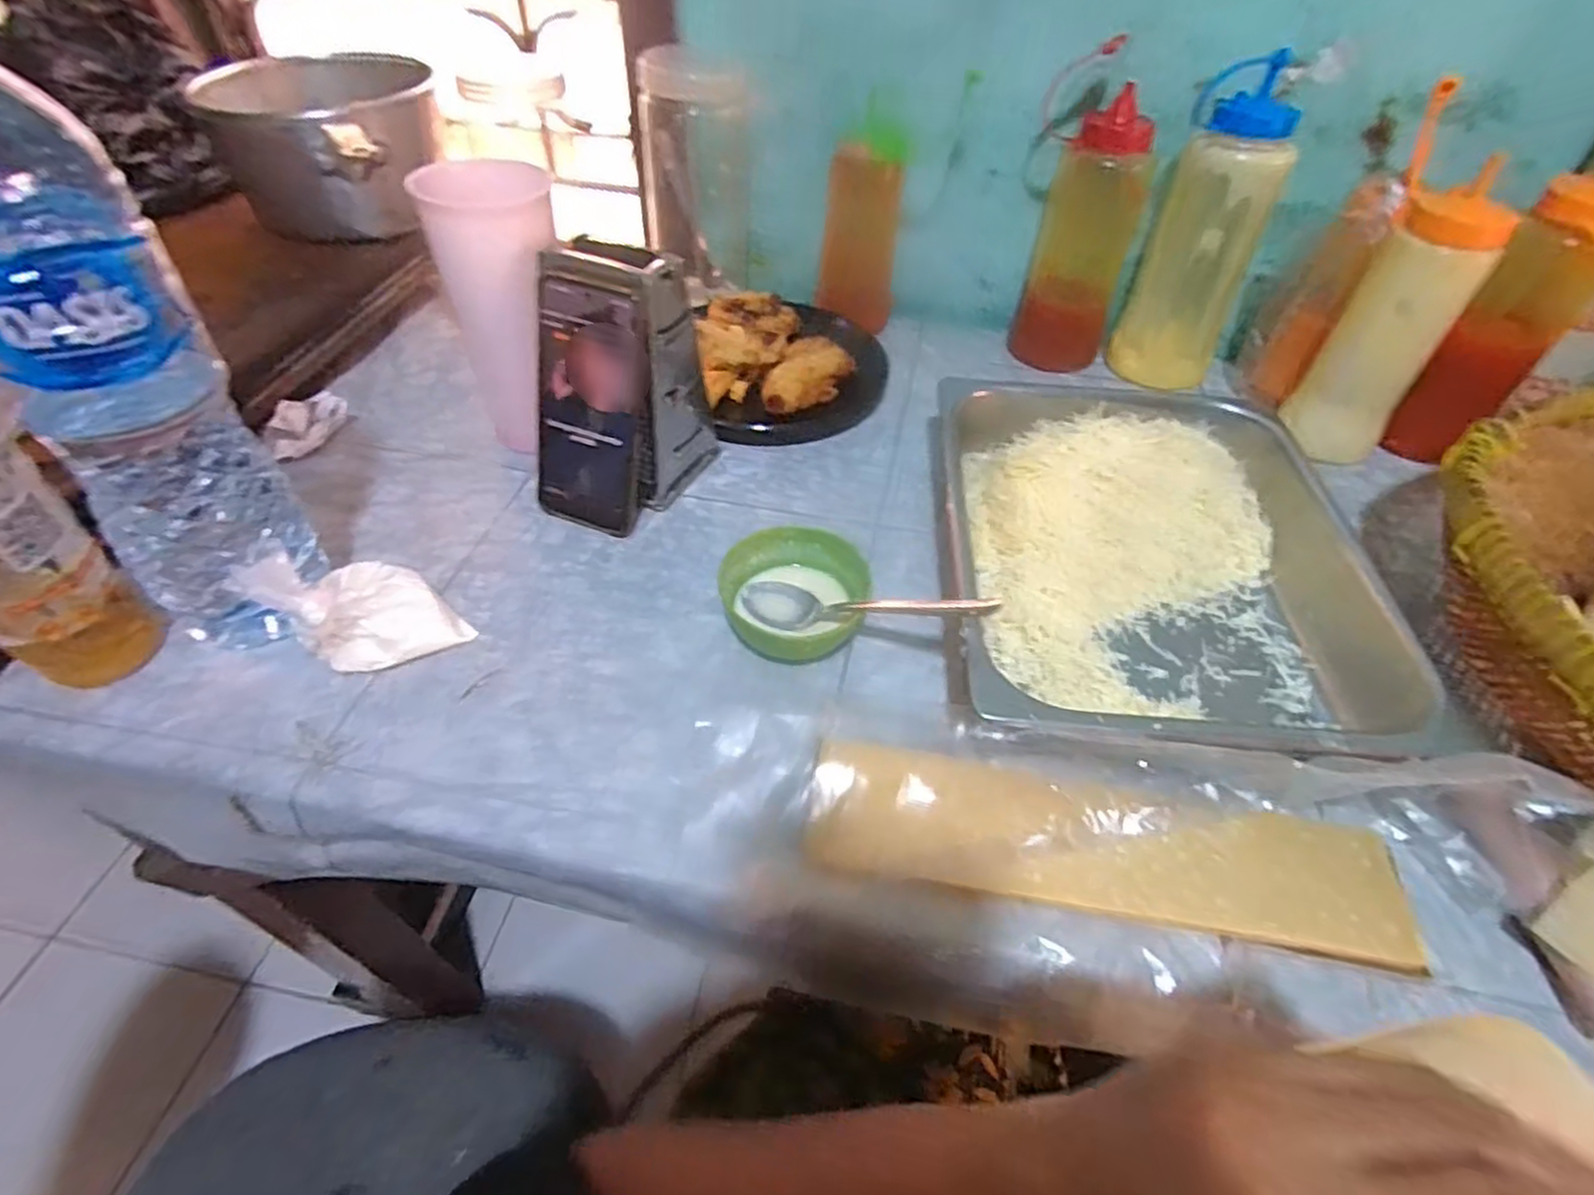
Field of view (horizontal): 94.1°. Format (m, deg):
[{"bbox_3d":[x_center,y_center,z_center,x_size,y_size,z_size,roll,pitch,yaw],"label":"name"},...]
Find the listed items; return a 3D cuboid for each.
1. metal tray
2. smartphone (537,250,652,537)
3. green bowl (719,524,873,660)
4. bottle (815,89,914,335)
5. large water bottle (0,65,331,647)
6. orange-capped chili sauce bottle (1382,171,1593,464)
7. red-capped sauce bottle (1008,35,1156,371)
[{"bbox_3d":[0.238,-0.035,0.492,0.269,0.052,0.317,5,47,2],"label":"metal tray"},{"bbox_3d":[-0.141,-0.132,0.506,0.077,0.177,0.014,14,28,9],"label":"smartphone"},{"bbox_3d":[-0.002,-0.001,0.468,0.091,0.038,0.088,1,47,-1],"label":"green bowl"},{"bbox_3d":[0.062,-0.353,0.707,0.072,0.183,0.062,5,47,2],"label":"bottle"},{"bbox_3d":[-0.320,-0.086,0.365,0.091,0.300,0.083,-35,57,-30],"label":"large water bottle"},{"bbox_3d":[0.540,-0.203,0.567,0.061,0.205,0.067,-29,55,-26],"label":"orange-capped chili sauce bottle"},{"bbox_3d":[0.253,-0.329,0.666,0.093,0.222,0.078,0,47,-2],"label":"red-capped sauce bottle"}]

